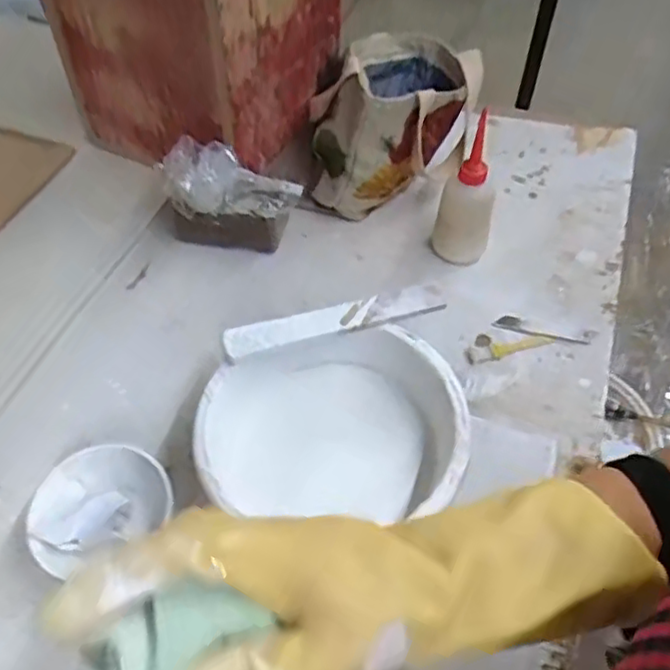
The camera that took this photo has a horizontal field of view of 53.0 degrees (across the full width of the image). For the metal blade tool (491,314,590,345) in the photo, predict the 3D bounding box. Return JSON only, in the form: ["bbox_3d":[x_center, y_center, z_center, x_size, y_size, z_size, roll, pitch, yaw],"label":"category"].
[{"bbox_3d":[0.215,-0.005,0.707,0.097,0.009,0.018,17,57,13],"label":"metal blade tool"}]

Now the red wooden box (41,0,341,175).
[{"bbox_3d":[-0.162,-0.383,0.792,0.258,0.287,0.241,25,59,17],"label":"red wooden box"}]

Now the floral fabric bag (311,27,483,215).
[{"bbox_3d":[0.071,-0.260,0.806,0.188,0.152,0.196,8,55,6],"label":"floral fabric bag"}]

